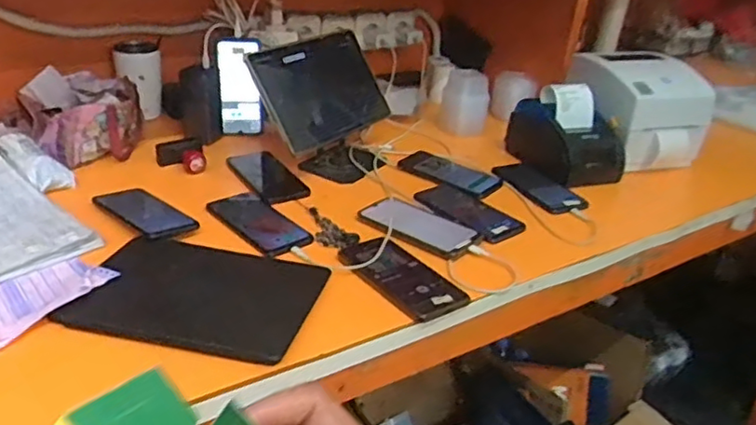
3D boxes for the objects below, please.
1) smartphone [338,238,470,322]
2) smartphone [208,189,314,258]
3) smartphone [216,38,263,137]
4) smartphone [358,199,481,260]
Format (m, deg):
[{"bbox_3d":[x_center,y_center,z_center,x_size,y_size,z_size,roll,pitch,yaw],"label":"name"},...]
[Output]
[{"bbox_3d":[0.025,0.072,0.781,0.083,0.016,0.178,-17,34,-34],"label":"smartphone"},{"bbox_3d":[-0.163,0.013,0.883,0.079,0.013,0.178,-20,36,-37],"label":"smartphone"},{"bbox_3d":[-0.246,-0.222,1.137,0.079,0.171,0.012,4,21,8],"label":"smartphone"},{"bbox_3d":[0.055,0.016,0.878,0.175,0.011,0.073,24,34,33],"label":"smartphone"}]

